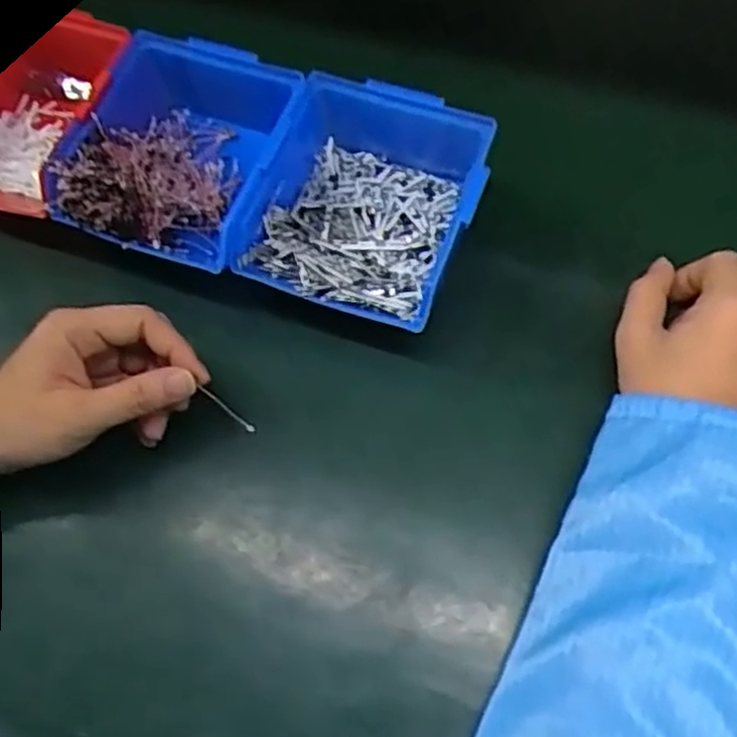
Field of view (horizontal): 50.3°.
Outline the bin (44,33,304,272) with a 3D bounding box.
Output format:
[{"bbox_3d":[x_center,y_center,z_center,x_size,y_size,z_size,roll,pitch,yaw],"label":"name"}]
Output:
[{"bbox_3d":[-0.135,-0.147,0.540,0.148,0.058,0.159,18,68,10],"label":"bin"}]

